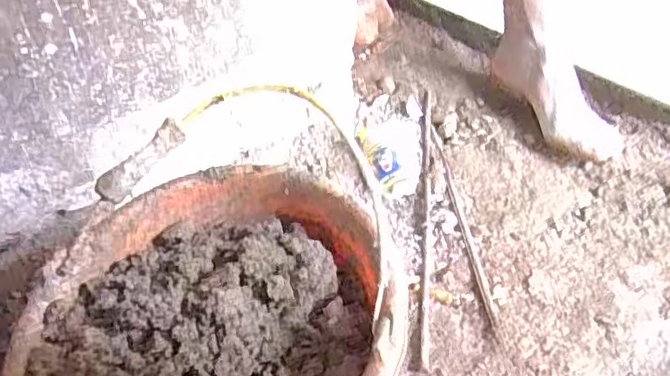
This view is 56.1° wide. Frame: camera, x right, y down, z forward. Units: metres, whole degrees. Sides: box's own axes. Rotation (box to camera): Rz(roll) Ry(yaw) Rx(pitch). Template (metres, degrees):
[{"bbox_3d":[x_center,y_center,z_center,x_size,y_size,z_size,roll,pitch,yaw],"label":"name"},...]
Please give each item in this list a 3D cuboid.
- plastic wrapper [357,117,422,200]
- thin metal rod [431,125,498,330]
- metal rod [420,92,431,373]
[{"bbox_3d":[0.071,-0.058,0.813,0.081,0.044,0.148,2,43,7],"label":"plastic wrapper"},{"bbox_3d":[0.148,0.027,0.748,0.011,0.005,0.318,-3,43,-3],"label":"thin metal rod"},{"bbox_3d":[0.111,0.010,0.767,0.010,0.008,0.462,4,43,5],"label":"metal rod"}]

